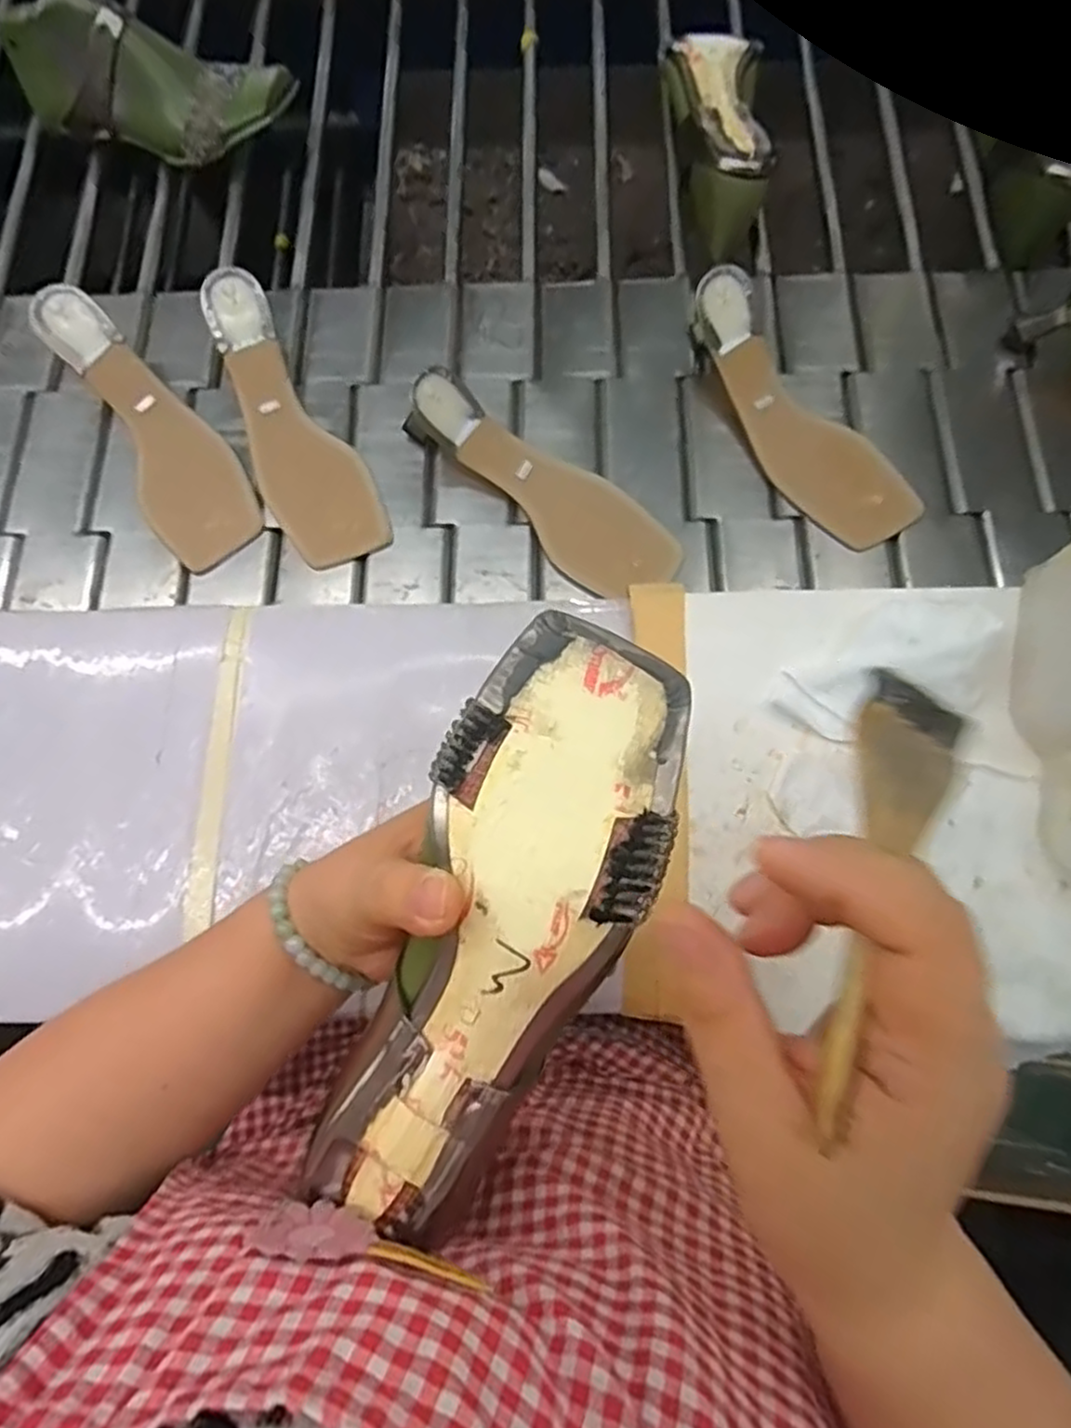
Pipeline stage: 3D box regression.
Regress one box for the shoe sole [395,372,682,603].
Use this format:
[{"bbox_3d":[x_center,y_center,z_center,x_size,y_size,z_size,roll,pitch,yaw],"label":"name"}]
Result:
[{"bbox_3d":[0.004,-0.162,0.511,0.214,0.062,0.065,33,75,13],"label":"shoe sole"}]

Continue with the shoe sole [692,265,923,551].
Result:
[{"bbox_3d":[0.181,-0.217,0.526,0.067,0.057,0.224,-35,75,-10],"label":"shoe sole"}]

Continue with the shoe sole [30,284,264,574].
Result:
[{"bbox_3d":[-0.282,-0.209,0.536,0.072,0.021,0.226,-36,91,-10],"label":"shoe sole"}]

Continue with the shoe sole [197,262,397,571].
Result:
[{"bbox_3d":[-0.181,-0.211,0.536,0.070,0.024,0.224,-27,89,-8],"label":"shoe sole"}]

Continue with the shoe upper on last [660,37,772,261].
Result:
[{"bbox_3d":[0.143,-0.463,0.597,0.072,0.064,0.178,2,70,3],"label":"shoe upper on last"}]

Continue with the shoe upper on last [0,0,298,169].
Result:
[{"bbox_3d":[-0.317,-0.517,0.600,0.231,0.096,0.063,4,70,4],"label":"shoe upper on last"}]

